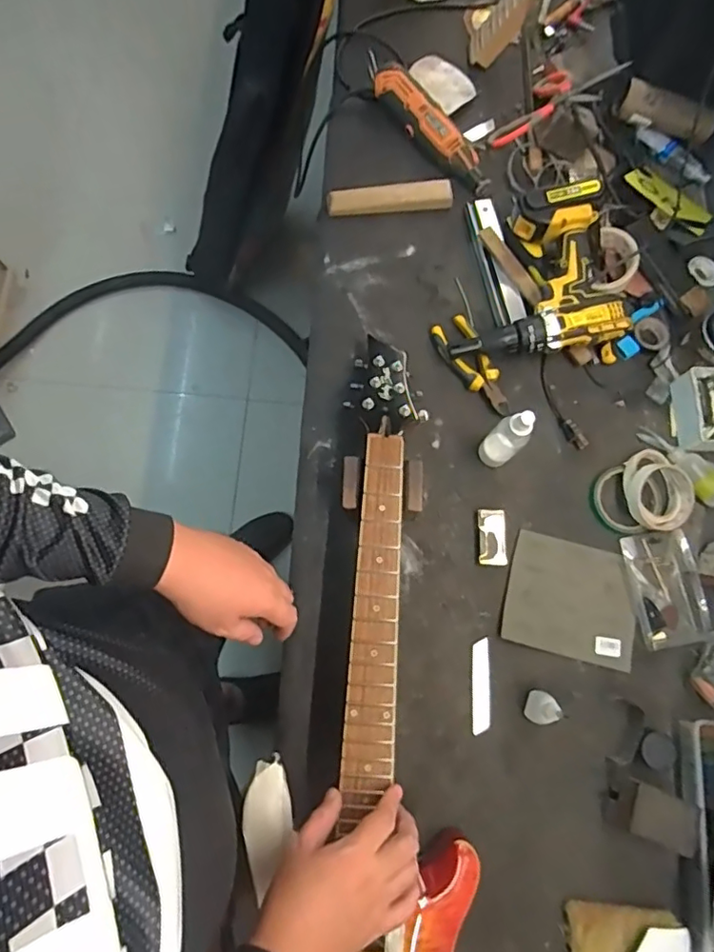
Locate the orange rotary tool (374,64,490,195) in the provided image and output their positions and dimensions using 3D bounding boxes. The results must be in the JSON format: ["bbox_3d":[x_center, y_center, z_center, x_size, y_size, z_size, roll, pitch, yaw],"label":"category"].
[{"bbox_3d":[0.114,-0.516,0.838,0.058,0.052,0.234,-37,81,-11],"label":"orange rotary tool"}]

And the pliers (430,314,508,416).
[{"bbox_3d":[0.157,-0.148,0.762,0.050,0.025,0.151,-28,78,-8],"label":"pliers"}]

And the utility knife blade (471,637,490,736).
[{"bbox_3d":[0.148,0.251,0.674,0.020,0.004,0.106,2,74,3],"label":"utility knife blade"}]

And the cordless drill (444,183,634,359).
[{"bbox_3d":[0.226,-0.264,0.747,0.238,0.104,0.238,-11,76,-4],"label":"cordless drill"}]

